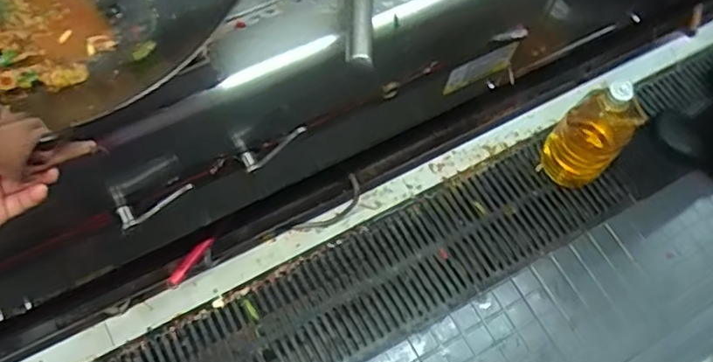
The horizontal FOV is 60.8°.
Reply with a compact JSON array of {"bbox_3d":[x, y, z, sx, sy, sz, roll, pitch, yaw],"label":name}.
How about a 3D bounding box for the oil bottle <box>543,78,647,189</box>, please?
[{"bbox_3d":[0.583,-0.115,1.511,0.156,0.328,0.126,40,70,13],"label":"oil bottle"}]

